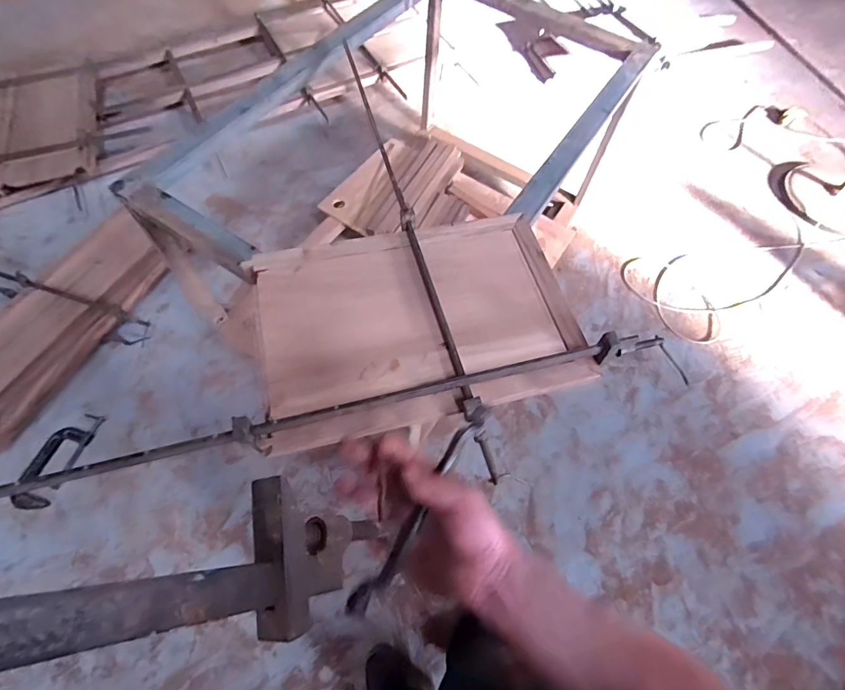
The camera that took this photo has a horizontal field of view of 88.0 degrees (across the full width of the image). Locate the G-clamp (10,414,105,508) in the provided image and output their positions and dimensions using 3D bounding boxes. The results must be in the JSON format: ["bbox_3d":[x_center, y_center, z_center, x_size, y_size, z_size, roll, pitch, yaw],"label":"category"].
[{"bbox_3d":[-1.079,0.334,1.286,0.124,0.057,0.292,13,63,3],"label":"G-clamp"}]

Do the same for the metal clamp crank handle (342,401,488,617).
[{"bbox_3d":[0.000,0.131,0.366,0.018,0.017,0.191,32,73,10],"label":"metal clamp crank handle"}]

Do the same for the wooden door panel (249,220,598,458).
[{"bbox_3d":[-0.010,-0.055,0.713,0.501,0.026,0.355,-13,64,-10],"label":"wooden door panel"}]

